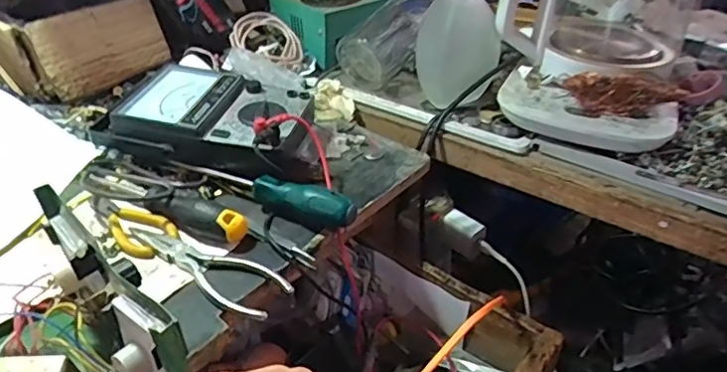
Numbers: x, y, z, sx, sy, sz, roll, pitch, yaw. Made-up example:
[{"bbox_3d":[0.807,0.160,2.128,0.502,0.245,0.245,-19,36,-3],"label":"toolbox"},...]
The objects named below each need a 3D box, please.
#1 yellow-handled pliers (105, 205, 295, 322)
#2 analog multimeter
[{"bbox_3d":[-0.140,0.055,0.462,0.180,0.009,0.045,21,40,26],"label":"yellow-handled pliers"},{"bbox_3d":[-0.140,-0.058,0.567,0.187,0.062,0.125,11,36,15],"label":"analog multimeter"}]

